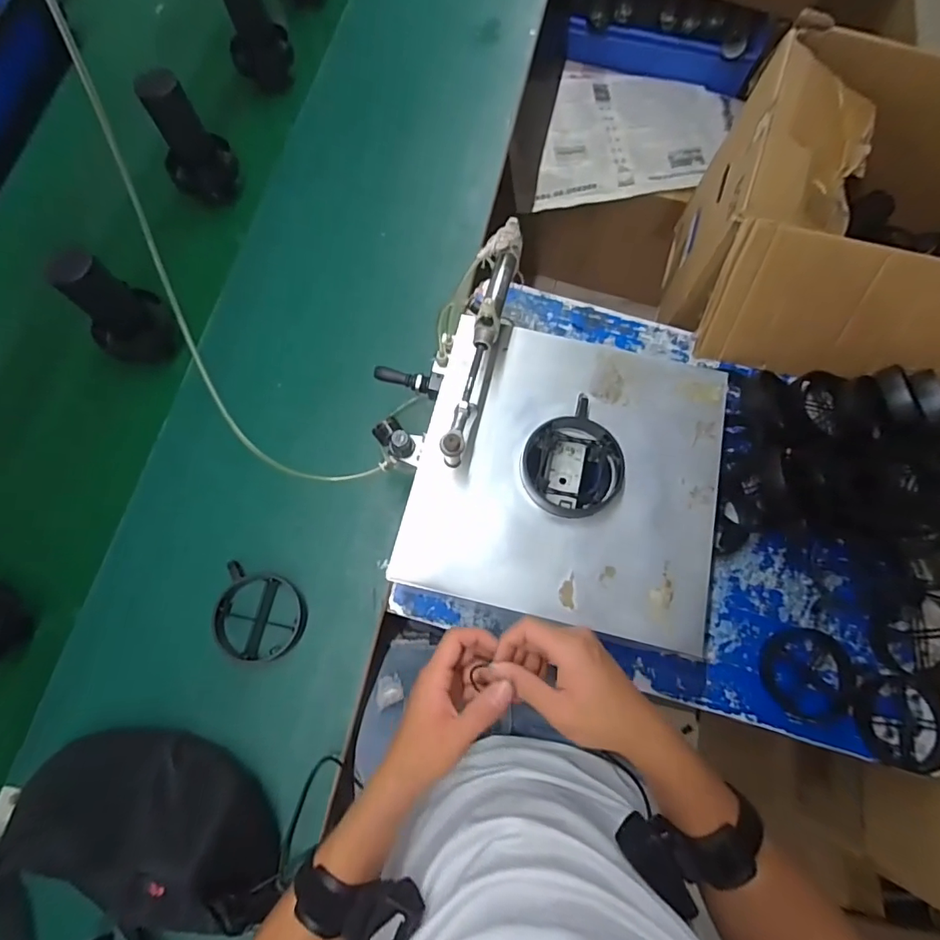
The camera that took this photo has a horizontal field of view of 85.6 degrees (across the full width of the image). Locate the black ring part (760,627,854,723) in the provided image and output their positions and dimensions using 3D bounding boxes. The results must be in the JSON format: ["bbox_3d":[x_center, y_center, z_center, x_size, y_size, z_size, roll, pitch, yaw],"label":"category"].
[{"bbox_3d":[0.402,0.242,0.603,0.105,0.012,0.102,15,73,5],"label":"black ring part"}]

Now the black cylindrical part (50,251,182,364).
[{"bbox_3d":[-0.436,-0.196,0.632,0.073,0.139,0.090,39,76,10],"label":"black cylindrical part"}]

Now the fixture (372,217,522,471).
[{"bbox_3d":[-0.041,-0.125,0.538,0.134,0.137,0.236,16,73,3],"label":"fixture"}]

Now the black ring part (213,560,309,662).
[{"bbox_3d":[-0.247,0.174,0.604,0.108,0.032,0.101,15,73,3],"label":"black ring part"}]

